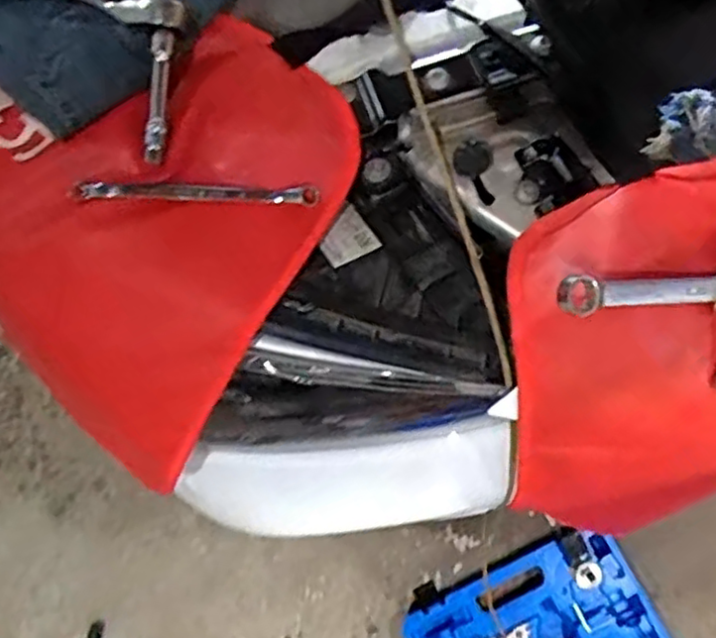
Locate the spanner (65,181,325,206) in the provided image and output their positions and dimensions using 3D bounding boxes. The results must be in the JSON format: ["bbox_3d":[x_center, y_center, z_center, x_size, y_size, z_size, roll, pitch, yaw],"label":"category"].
[{"bbox_3d":[-0.112,-0.090,0.477,0.169,0.013,0.013,-1,71,-17],"label":"spanner"}]

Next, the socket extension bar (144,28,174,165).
[{"bbox_3d":[-0.138,-0.153,0.463,0.013,0.008,0.089,6,92,4],"label":"socket extension bar"}]

